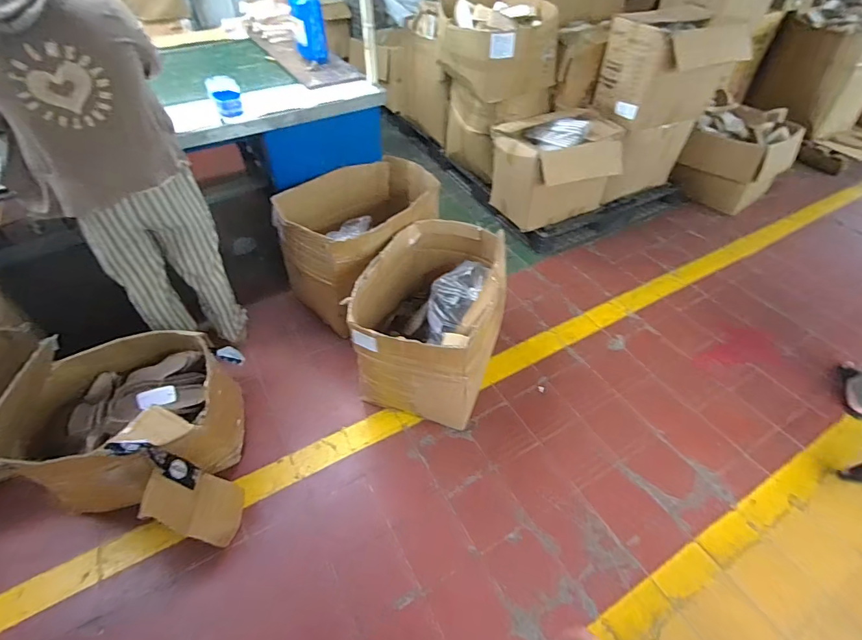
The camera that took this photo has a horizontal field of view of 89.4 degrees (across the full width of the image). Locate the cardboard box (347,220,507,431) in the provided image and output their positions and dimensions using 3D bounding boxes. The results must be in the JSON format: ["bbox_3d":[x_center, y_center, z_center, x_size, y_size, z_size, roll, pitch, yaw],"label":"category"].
[{"bbox_3d":[0.023,-0.013,1.738,0.488,0.498,0.685,17,49,13],"label":"cardboard box"}]

